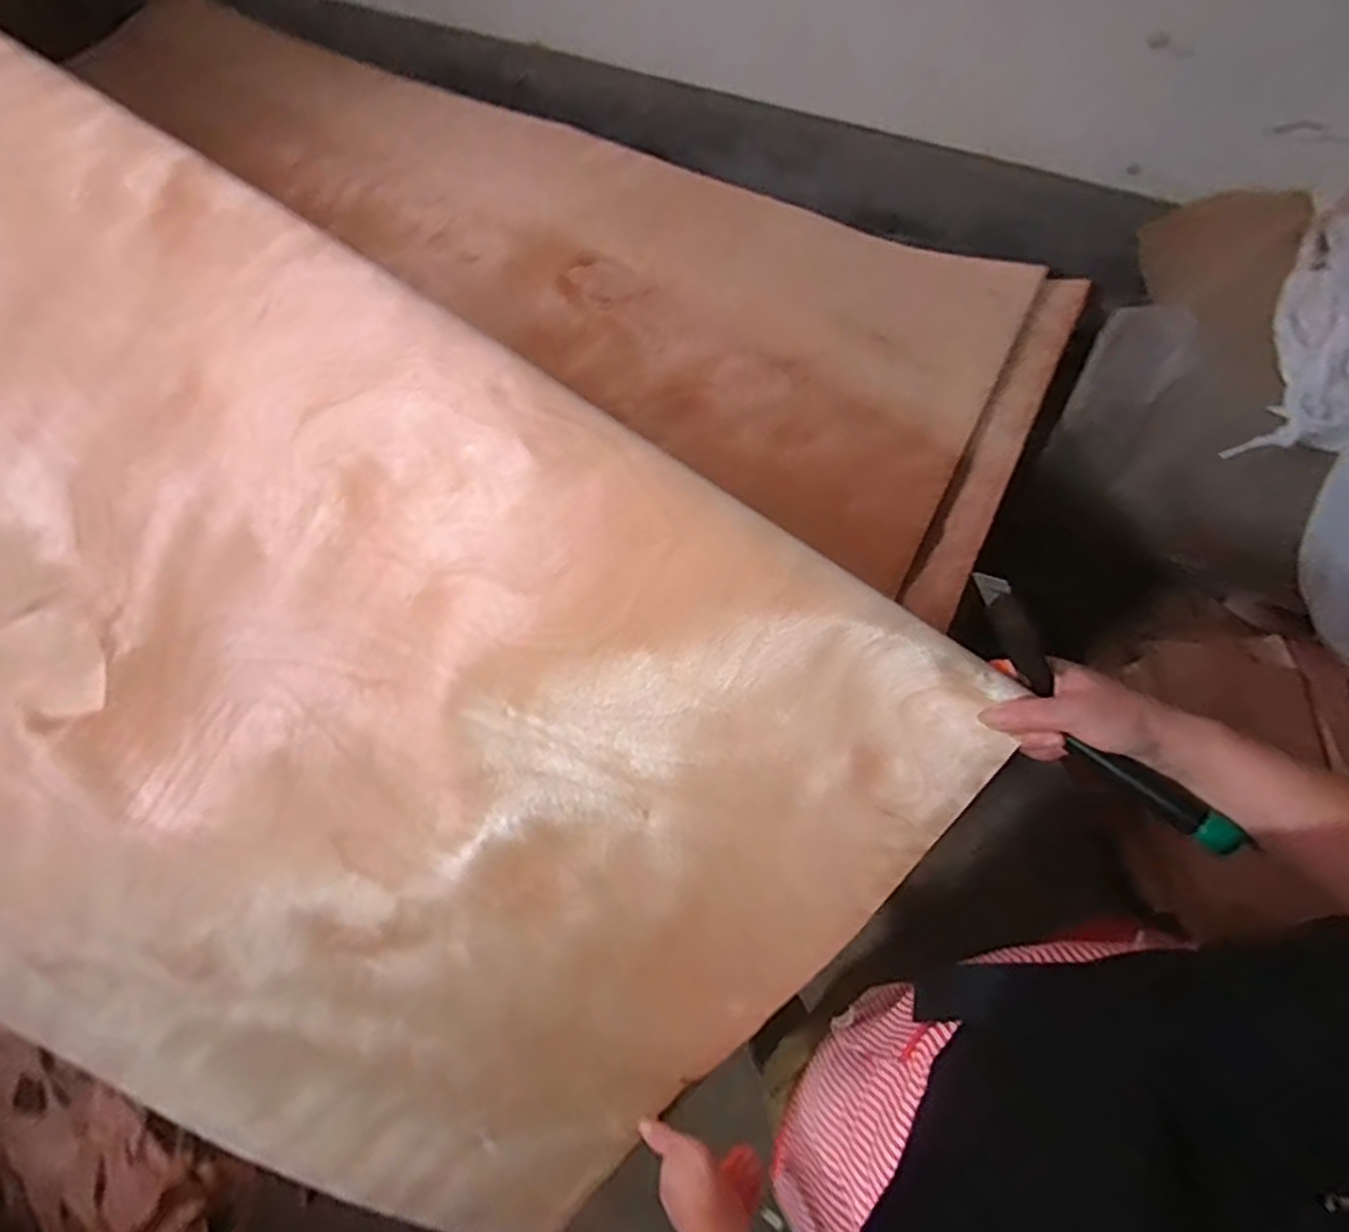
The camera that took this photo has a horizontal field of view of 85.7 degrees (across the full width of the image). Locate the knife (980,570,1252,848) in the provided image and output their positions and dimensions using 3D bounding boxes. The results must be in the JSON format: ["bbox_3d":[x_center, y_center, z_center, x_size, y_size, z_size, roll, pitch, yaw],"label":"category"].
[{"bbox_3d":[0.251,0.060,0.442,0.023,0.037,0.206,-37,81,-15],"label":"knife"}]

